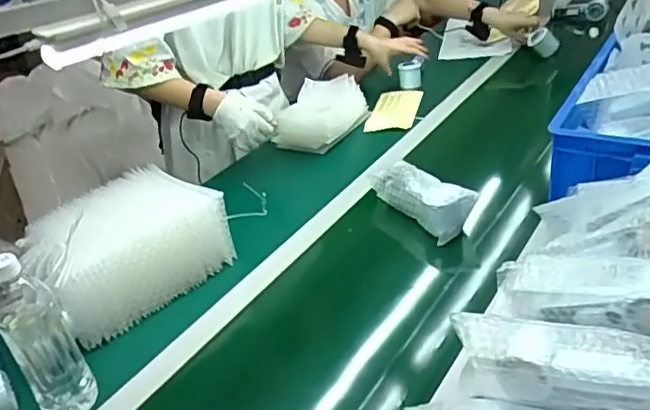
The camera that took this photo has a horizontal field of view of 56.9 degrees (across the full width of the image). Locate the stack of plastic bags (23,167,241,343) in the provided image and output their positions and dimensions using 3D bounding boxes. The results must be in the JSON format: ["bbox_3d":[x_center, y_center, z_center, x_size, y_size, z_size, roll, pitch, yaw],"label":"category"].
[{"bbox_3d":[-0.314,0.065,0.922,0.210,0.119,0.281,20,40,38],"label":"stack of plastic bags"}]

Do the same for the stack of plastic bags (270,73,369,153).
[{"bbox_3d":[-0.006,-0.213,1.327,0.154,0.090,0.227,7,34,23],"label":"stack of plastic bags"}]

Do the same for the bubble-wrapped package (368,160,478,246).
[{"bbox_3d":[0.156,-0.019,0.991,0.067,0.077,0.199,-22,34,-23],"label":"bubble-wrapped package"}]

